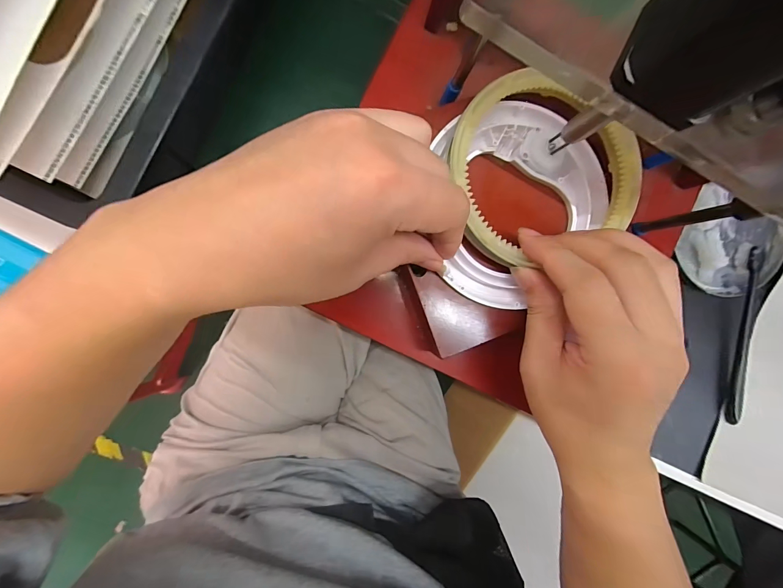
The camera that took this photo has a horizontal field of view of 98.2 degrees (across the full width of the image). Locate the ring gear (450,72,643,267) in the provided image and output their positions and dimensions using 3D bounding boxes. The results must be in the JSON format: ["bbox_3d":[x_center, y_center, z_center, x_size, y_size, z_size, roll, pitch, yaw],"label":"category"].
[{"bbox_3d":[0.094,-0.081,0.209,0.121,0.011,0.108,-23,94,-8],"label":"ring gear"}]

